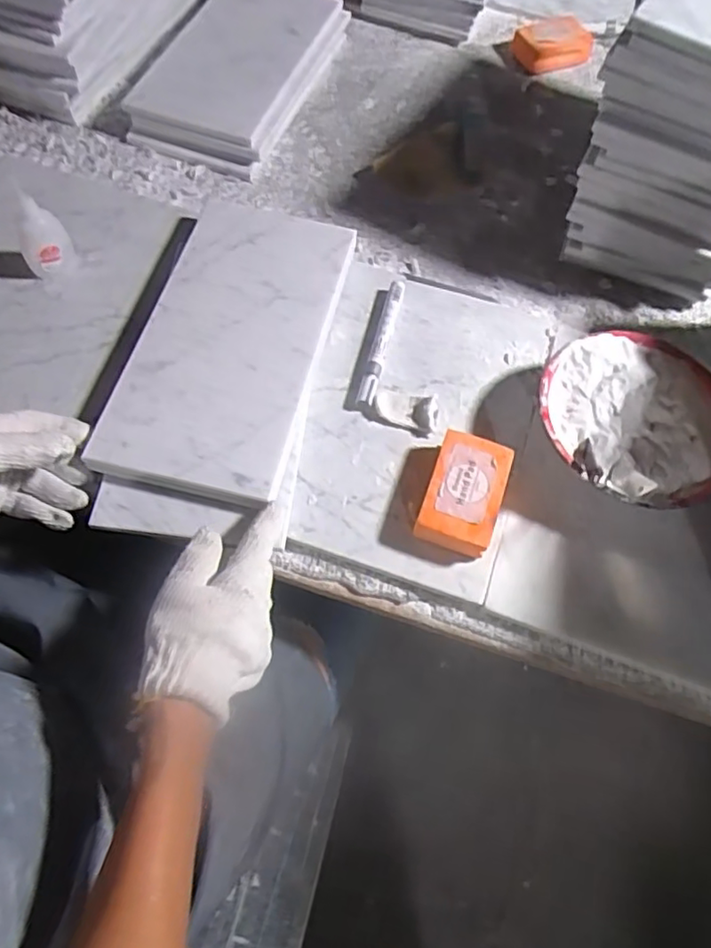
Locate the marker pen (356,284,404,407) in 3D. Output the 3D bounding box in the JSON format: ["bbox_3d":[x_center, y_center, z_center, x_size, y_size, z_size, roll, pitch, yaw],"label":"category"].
[{"bbox_3d":[0.025,-0.123,0.569,0.014,0.016,0.141,13,63,4],"label":"marker pen"}]

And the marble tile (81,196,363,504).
[{"bbox_3d":[-0.110,-0.132,0.554,0.158,0.017,0.316,13,62,1],"label":"marble tile"}]

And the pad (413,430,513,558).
[{"bbox_3d":[0.089,0.014,0.496,0.058,0.035,0.090,19,64,7],"label":"pad"}]

